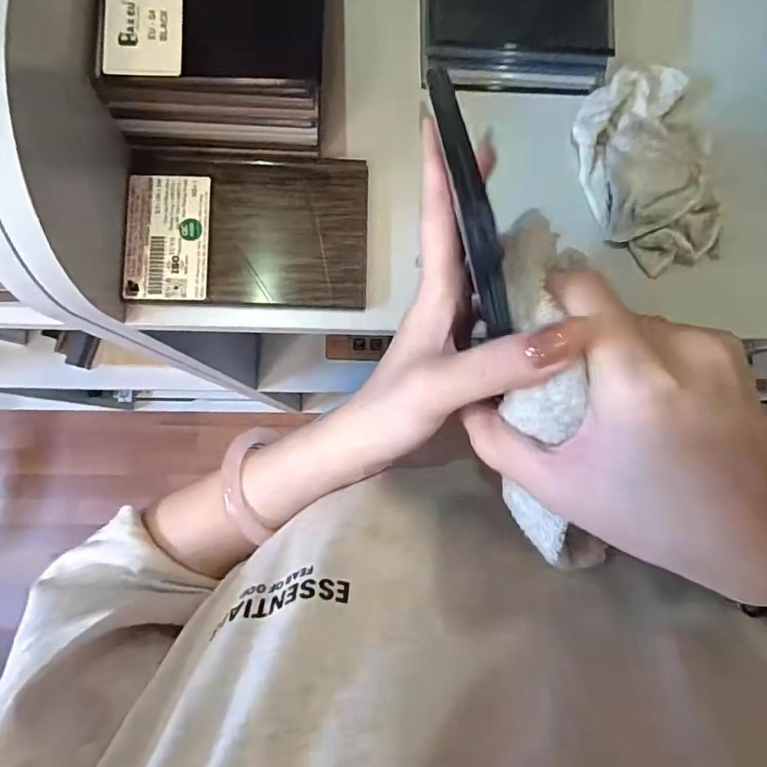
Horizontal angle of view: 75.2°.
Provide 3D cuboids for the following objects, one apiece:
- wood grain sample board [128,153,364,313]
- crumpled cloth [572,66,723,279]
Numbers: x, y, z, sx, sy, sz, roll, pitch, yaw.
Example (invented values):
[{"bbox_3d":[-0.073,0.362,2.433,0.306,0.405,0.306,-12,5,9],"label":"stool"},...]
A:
[{"bbox_3d":[-0.085,-0.097,0.316,0.146,0.012,0.093,2,83,-3],"label":"wood grain sample board"},{"bbox_3d":[0.178,-0.144,0.324,0.081,0.035,0.134,-14,84,-5],"label":"crumpled cloth"}]

